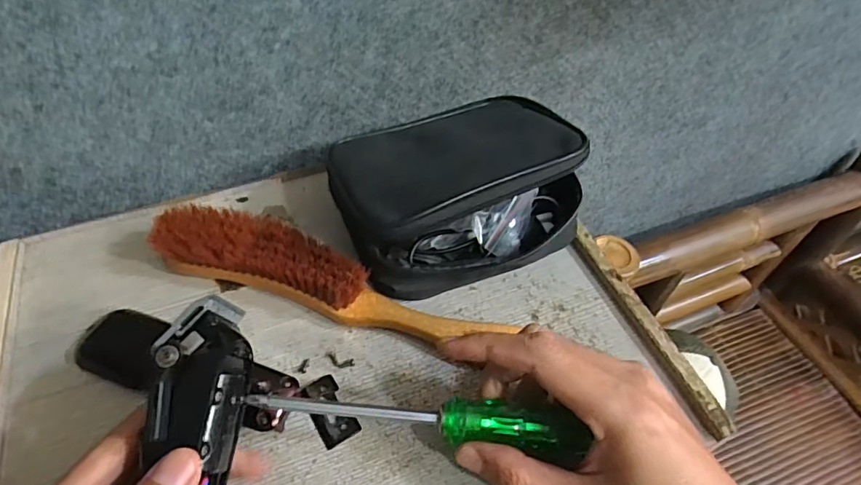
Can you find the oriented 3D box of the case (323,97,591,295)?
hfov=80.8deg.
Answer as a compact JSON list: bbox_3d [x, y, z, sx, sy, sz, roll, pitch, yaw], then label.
[{"bbox_3d":[0.018,-0.040,0.359,0.148,0.087,0.132,-18,52,-15],"label":"case"}]

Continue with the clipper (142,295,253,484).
[{"bbox_3d":[-0.108,0.109,0.228,0.028,0.053,0.164,0,75,2],"label":"clipper"}]

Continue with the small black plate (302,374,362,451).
[{"bbox_3d":[-0.060,0.098,0.298,0.022,0.004,0.040,-26,55,-21],"label":"small black plate"}]

